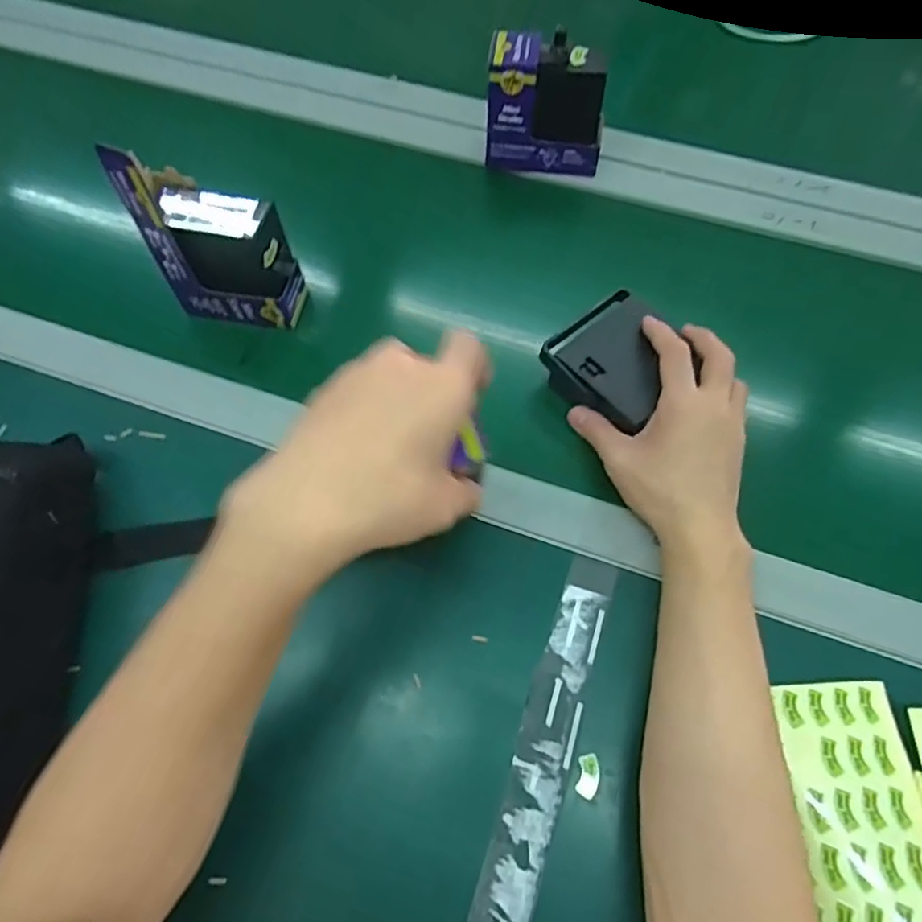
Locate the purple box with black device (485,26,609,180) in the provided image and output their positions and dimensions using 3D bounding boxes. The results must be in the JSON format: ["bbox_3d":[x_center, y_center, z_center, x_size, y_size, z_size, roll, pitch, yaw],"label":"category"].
[{"bbox_3d":[0.076,-0.305,0.542,0.101,0.100,0.042,11,65,5],"label":"purple box with black device"}]

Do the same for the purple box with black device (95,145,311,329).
[{"bbox_3d":[-0.179,-0.169,0.460,0.104,0.135,0.057,10,65,5],"label":"purple box with black device"}]

